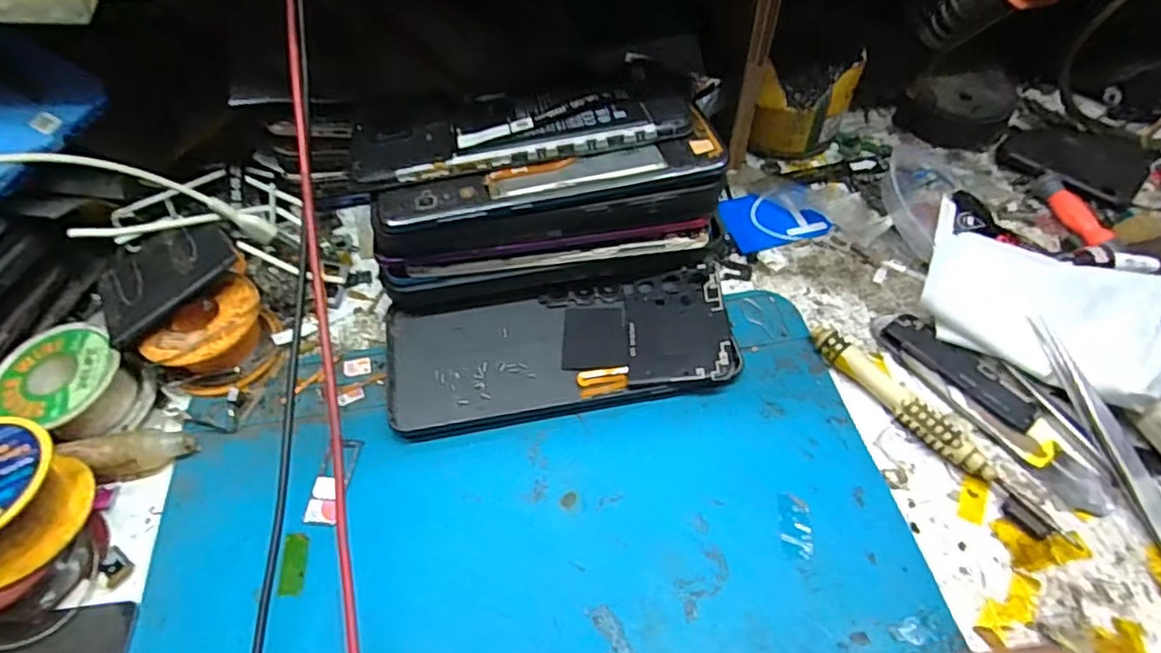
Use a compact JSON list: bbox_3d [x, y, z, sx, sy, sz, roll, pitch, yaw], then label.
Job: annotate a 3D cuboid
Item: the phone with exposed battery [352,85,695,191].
[{"bbox_3d":[-0.028,-0.097,0.296,0.153,0.012,0.059,-11,54,-6],"label":"phone with exposed battery"}]

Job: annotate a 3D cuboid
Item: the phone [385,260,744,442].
[{"bbox_3d":[-0.009,0.008,0.300,0.161,0.015,0.069,-7,54,-4],"label":"phone"}]

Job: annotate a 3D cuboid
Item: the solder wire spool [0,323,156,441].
[{"bbox_3d":[-0.229,0.027,0.283,0.052,0.028,0.045,14,55,12],"label":"solder wire spool"}]

